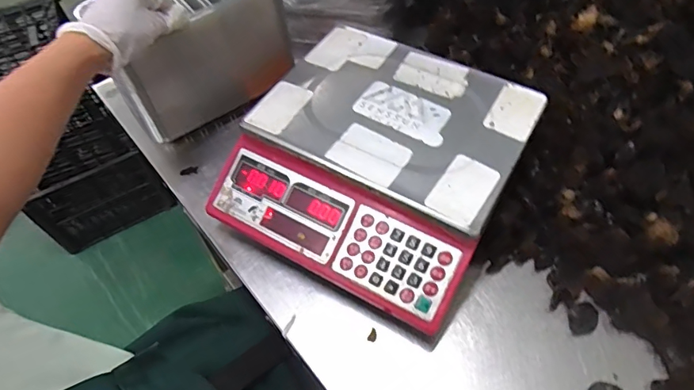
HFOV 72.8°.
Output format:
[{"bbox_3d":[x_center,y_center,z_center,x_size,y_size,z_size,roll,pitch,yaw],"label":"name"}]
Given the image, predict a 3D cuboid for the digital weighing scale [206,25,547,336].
[{"bbox_3d":[0.034,-0.040,0.571,0.302,0.114,0.303,25,61,20],"label":"digital weighing scale"}]

